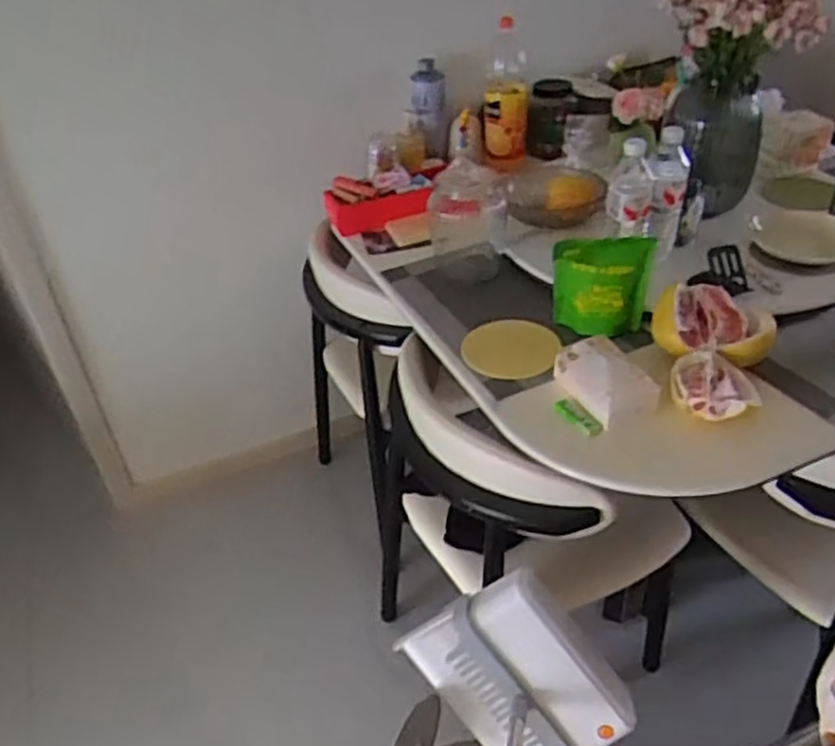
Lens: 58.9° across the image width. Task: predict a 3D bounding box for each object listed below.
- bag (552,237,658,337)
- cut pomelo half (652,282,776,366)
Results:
[{"bbox_3d":[0.280,-0.136,1.151,0.154,0.160,0.052,-5,33,-5],"label":"bag"},{"bbox_3d":[0.435,-0.080,1.082,0.162,0.077,0.151,13,36,23],"label":"cut pomelo half"}]

